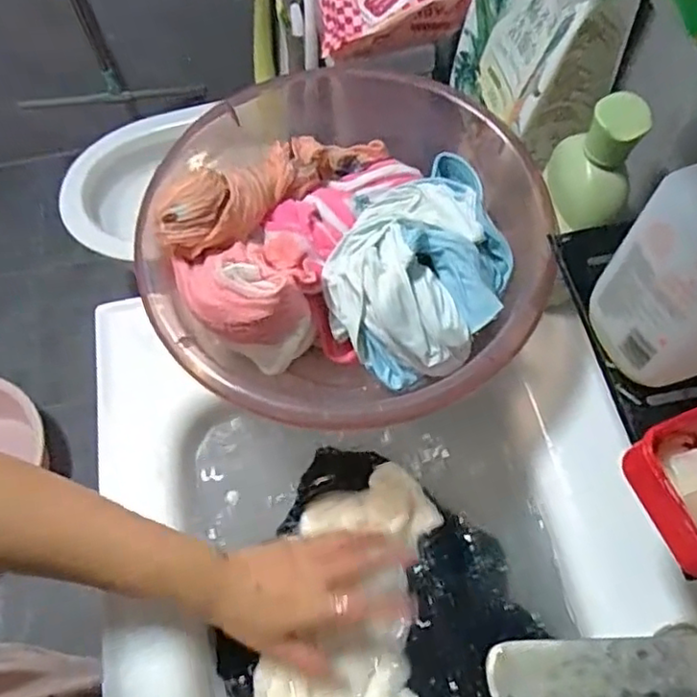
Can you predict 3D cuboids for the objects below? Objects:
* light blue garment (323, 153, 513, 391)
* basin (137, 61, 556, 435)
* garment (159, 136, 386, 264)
[{"bbox_3d":[0.070,-0.071,0.547,0.141,0.080,0.194,36,71,17],"label":"light blue garment"},{"bbox_3d":[0.009,-0.083,0.568,0.317,0.154,0.338,-1,65,2],"label":"basin"},{"bbox_3d":[-0.070,-0.156,0.579,0.065,0.058,0.246,40,52,18],"label":"garment"}]

